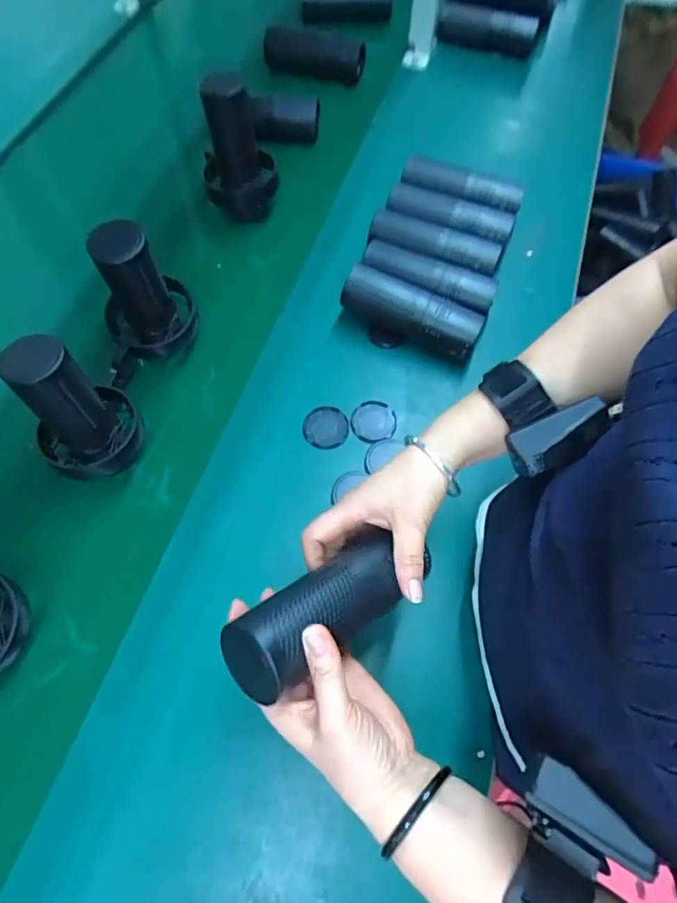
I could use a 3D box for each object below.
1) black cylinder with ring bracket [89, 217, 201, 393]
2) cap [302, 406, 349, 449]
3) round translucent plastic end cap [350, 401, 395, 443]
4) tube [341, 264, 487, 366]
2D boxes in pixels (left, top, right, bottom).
[{"bbox_3d":[-0.208,-0.153,0.545,0.116,0.153,0.086,-27,68,-13],"label":"black cylinder with ring bracket"},{"bbox_3d":[-0.014,-0.028,0.579,0.049,0.007,0.050,0,65,-1],"label":"cap"},{"bbox_3d":[0.039,-0.034,0.583,0.048,0.004,0.051,3,65,1],"label":"round translucent plastic end cap"},{"bbox_3d":[0.084,-0.157,0.615,0.162,0.060,0.058,26,67,11],"label":"tube"}]

